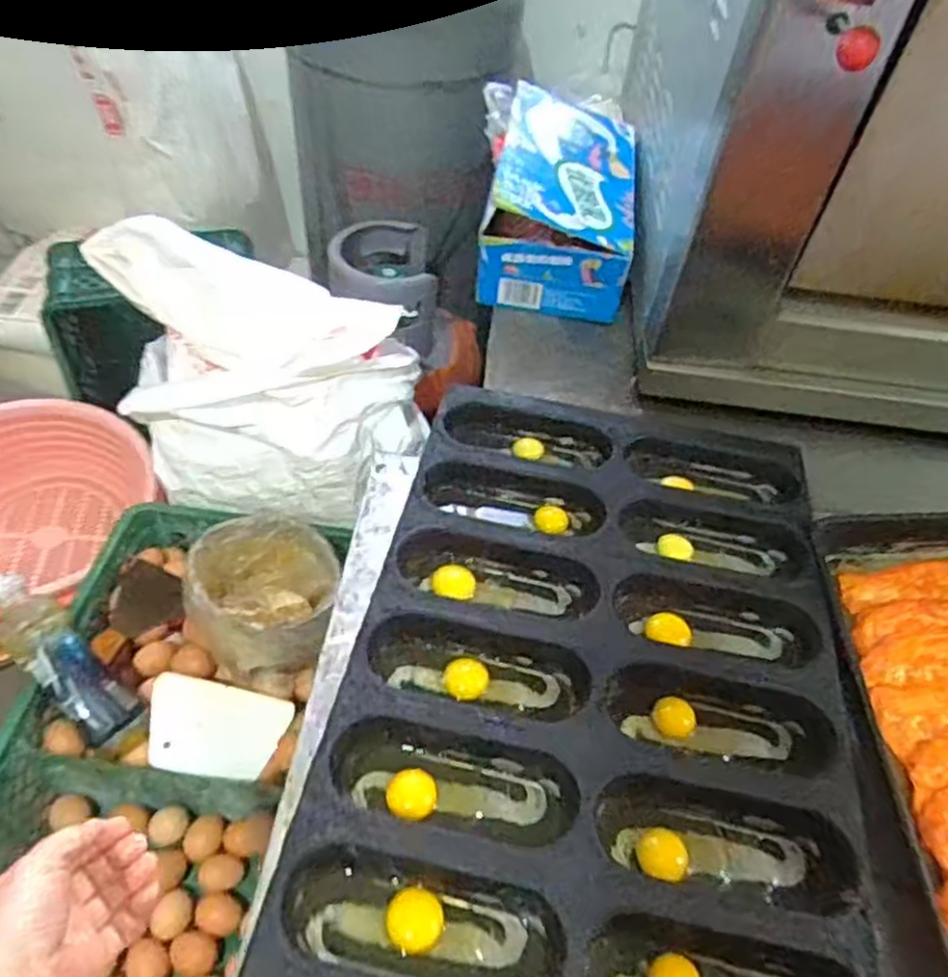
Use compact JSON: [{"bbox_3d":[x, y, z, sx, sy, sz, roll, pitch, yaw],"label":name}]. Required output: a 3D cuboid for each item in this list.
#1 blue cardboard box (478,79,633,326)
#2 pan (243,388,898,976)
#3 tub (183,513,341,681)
[{"bbox_3d":[0.129,-0.427,1.093,0.214,0.186,0.330,10,44,3],"label":"blue cardboard box"},{"bbox_3d":[0.102,0.145,0.632,0.413,0.050,0.602,9,48,1],"label":"pan"},{"bbox_3d":[-0.250,0.127,0.868,0.152,0.123,0.176,0,44,-7],"label":"tub"}]

